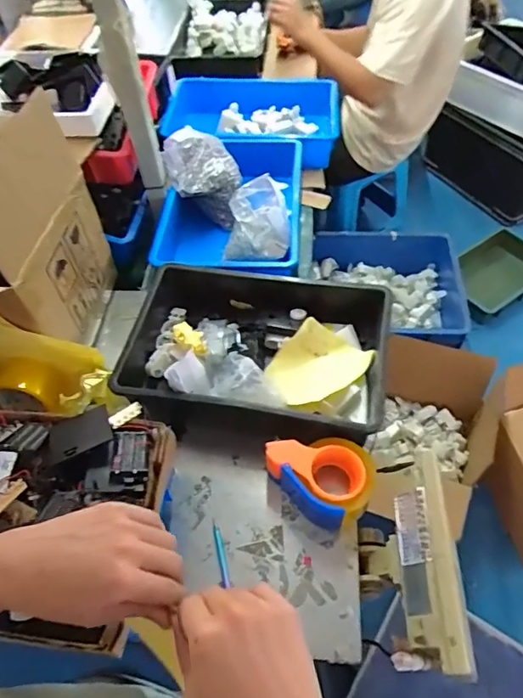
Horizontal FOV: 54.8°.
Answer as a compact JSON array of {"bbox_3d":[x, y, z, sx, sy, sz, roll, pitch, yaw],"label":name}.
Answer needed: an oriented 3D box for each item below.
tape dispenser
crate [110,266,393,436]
[{"bbox_3d":[0.084,0.189,0.710,0.144,0.071,0.112,-8,54,-2],"label":"tape dispenser"},{"bbox_3d":[-0.016,0.003,0.835,0.421,0.107,0.272,8,55,10],"label":"crate"}]

